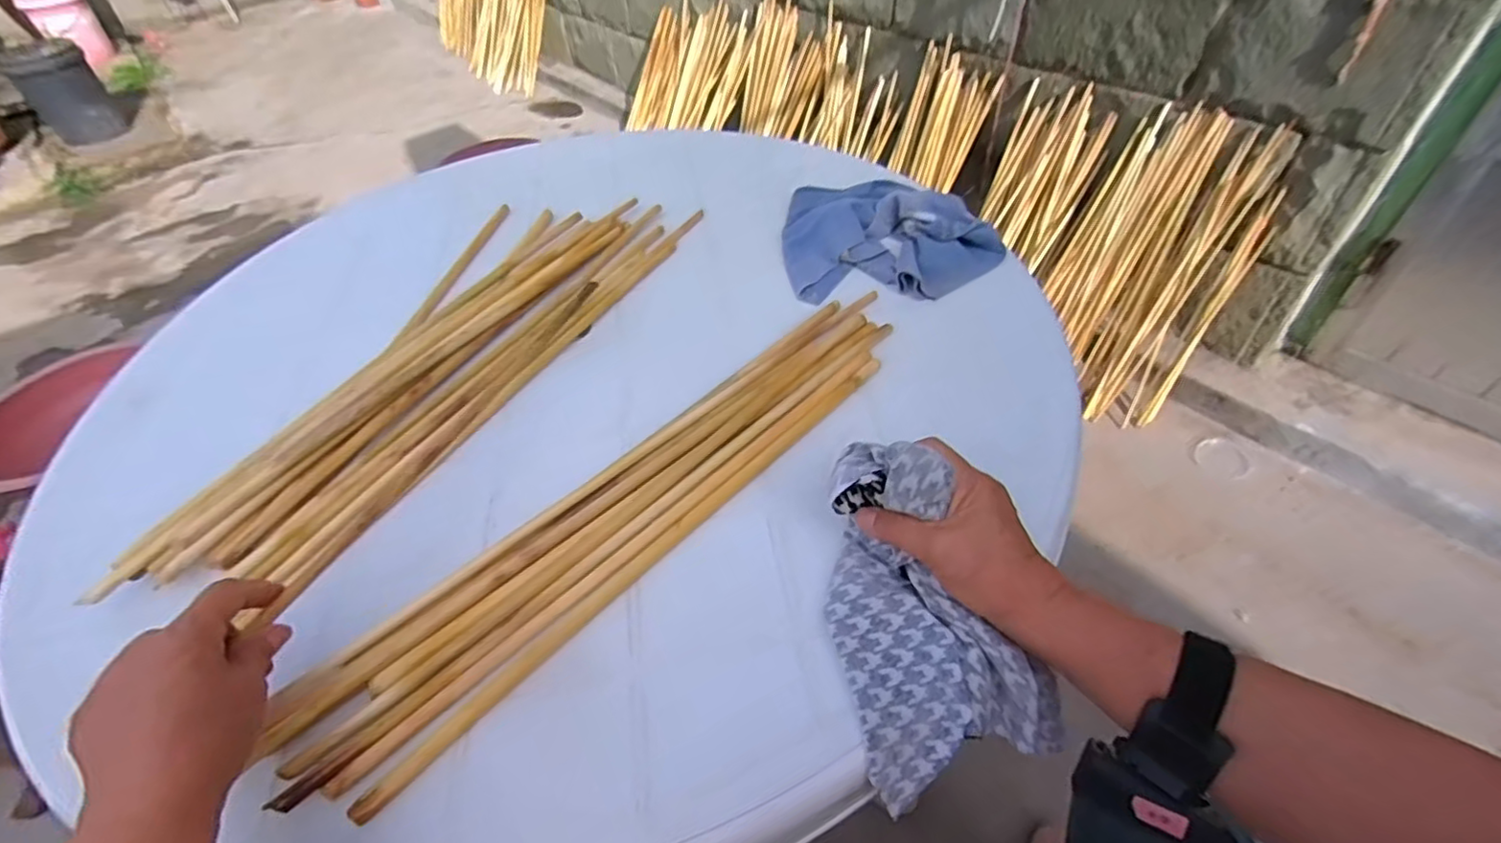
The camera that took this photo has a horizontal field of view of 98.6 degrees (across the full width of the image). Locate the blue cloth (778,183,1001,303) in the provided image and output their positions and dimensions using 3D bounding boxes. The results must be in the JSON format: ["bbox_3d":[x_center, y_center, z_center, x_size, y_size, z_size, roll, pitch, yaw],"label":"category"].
[{"bbox_3d":[0.144,-0.201,0.673,0.214,0.038,0.193,4,47,8],"label":"blue cloth"}]

